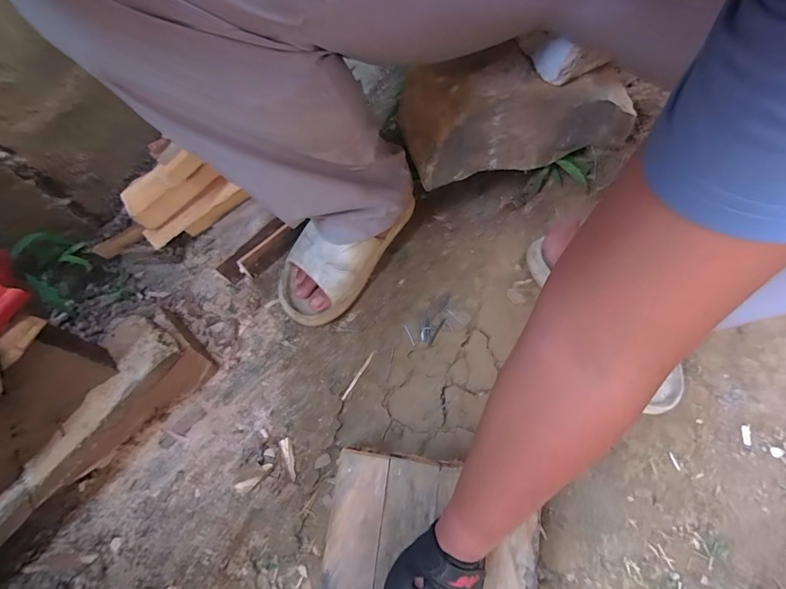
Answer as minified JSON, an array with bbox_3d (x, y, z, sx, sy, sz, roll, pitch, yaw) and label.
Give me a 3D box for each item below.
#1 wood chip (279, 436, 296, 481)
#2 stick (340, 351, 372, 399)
[{"bbox_3d":[-0.143,0.227,0.550,0.012,0.011,0.055,-21,73,-8],"label":"wood chip"},{"bbox_3d":[-0.052,0.120,0.589,0.006,0.004,0.080,31,74,9],"label":"stick"}]

